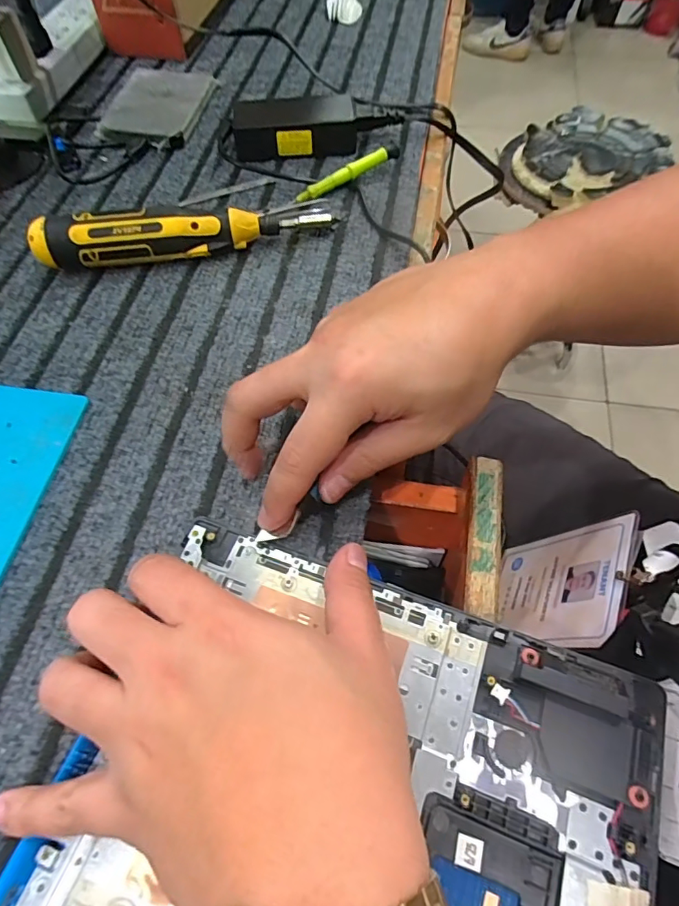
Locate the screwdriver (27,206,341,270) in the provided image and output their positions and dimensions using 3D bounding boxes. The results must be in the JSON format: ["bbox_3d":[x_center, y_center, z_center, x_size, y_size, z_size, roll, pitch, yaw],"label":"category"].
[{"bbox_3d":[-0.114,-0.169,0.378,0.217,0.039,0.032,-12,60,-4],"label":"screwdriver"}]

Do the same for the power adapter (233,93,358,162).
[{"bbox_3d":[-0.040,-0.290,0.448,0.105,0.032,0.044,-5,60,0],"label":"power adapter"}]

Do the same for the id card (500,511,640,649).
[{"bbox_3d":[0.152,0.094,0.358,0.004,0.120,0.091,34,62,-8],"label":"id card"}]

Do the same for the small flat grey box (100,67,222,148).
[{"bbox_3d":[-0.172,-0.334,0.486,0.083,0.018,0.116,5,60,6],"label":"small flat grey box"}]

